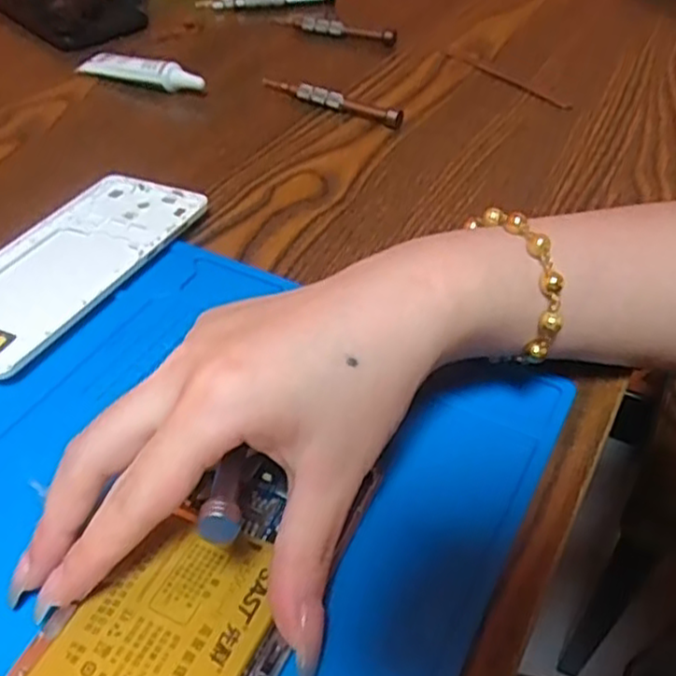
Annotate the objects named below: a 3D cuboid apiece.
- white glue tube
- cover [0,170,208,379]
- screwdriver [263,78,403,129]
[{"bbox_3d":[-0.136,-0.184,0.493,0.103,0.019,0.023,21,49,21],"label":"white glue tube"},{"bbox_3d":[-0.137,-0.039,0.351,0.085,0.012,0.147,19,48,19],"label":"cover"},{"bbox_3d":[-0.006,-0.156,0.468,0.109,0.013,0.009,27,51,25],"label":"screwdriver"}]

